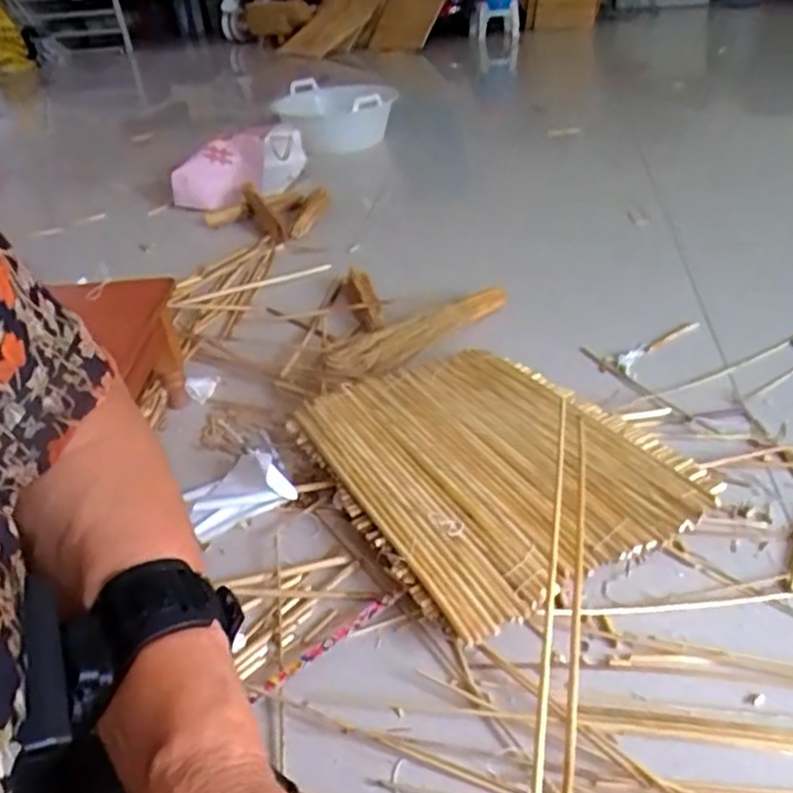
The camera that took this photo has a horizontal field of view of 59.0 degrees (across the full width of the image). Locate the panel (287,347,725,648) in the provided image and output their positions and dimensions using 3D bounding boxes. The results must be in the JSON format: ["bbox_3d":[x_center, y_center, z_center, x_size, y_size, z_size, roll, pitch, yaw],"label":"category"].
[{"bbox_3d":[0.127,0.080,0.984,0.412,0.055,0.475,-23,40,-20],"label":"panel"}]

